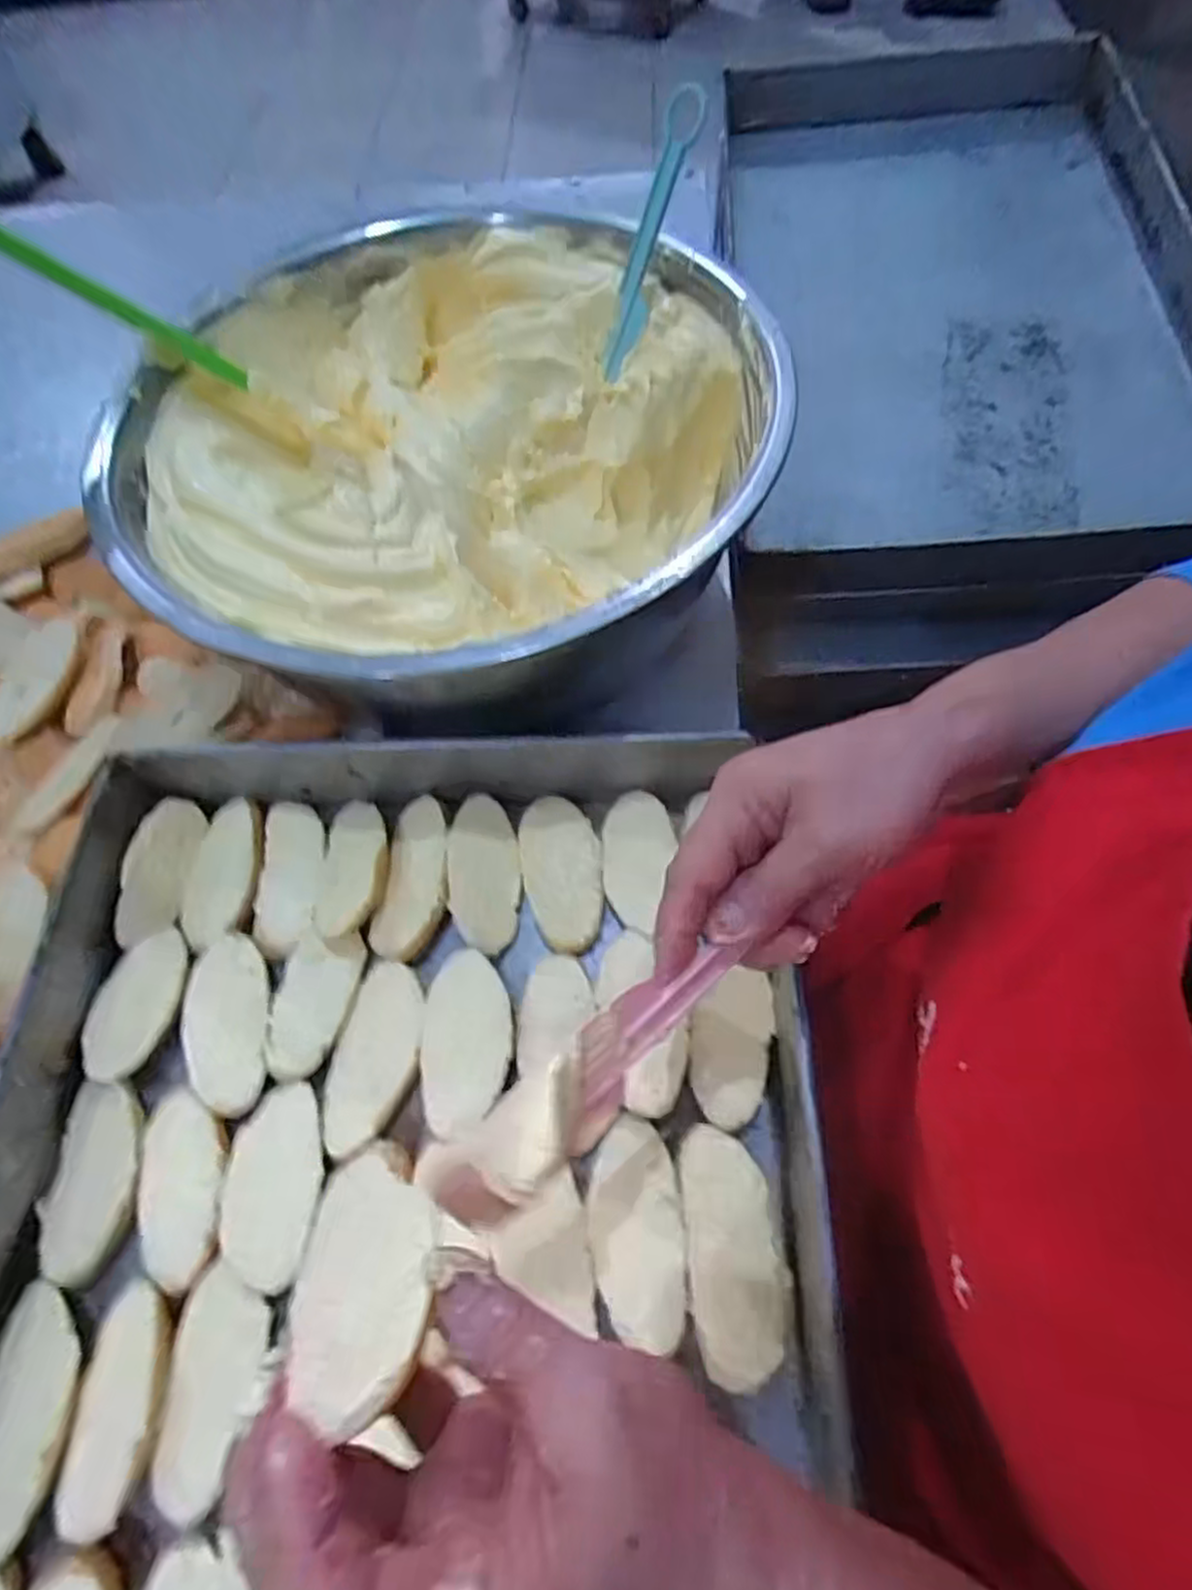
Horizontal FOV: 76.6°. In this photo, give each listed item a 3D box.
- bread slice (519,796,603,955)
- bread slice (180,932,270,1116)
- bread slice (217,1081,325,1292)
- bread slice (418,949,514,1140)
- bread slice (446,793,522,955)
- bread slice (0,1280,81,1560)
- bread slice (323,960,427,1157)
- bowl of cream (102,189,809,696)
[{"bbox_3d":[-0.019,0.043,0.419,0.043,0.008,0.088,-7,63,0],"label":"bread slice"},{"bbox_3d":[-0.188,0.114,0.384,0.041,0.006,0.088,-11,63,-2],"label":"bread slice"},{"bbox_3d":[-0.148,0.176,0.346,0.044,0.008,0.080,4,63,6],"label":"bread slice"},{"bbox_3d":[-0.064,0.121,0.375,0.043,0.013,0.083,-5,63,1],"label":"bread slice"},{"bbox_3d":[-0.061,0.041,0.412,0.038,0.009,0.083,-5,63,1],"label":"bread slice"},{"bbox_3d":[-0.240,0.257,0.313,0.043,0.007,0.089,-6,63,1],"label":"bread slice"},{"bbox_3d":[-0.109,0.130,0.376,0.042,0.007,0.089,11,64,9],"label":"bread slice"},{"bbox_3d":[-0.090,-0.202,0.464,0.340,0.124,0.351,-1,63,3],"label":"bowl of cream"}]

